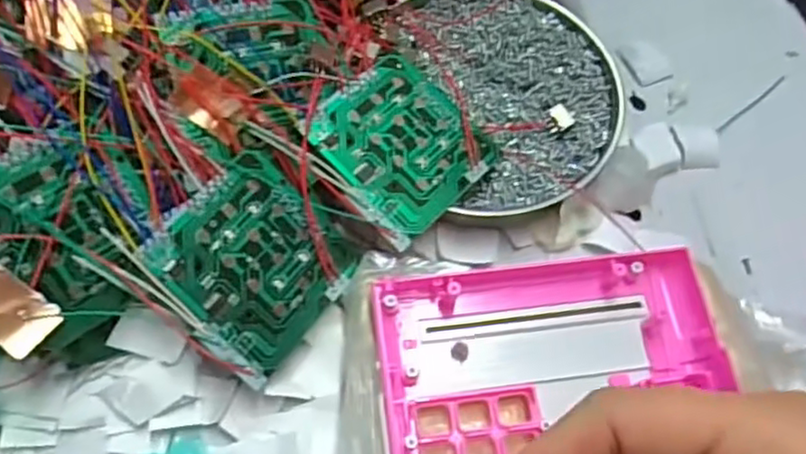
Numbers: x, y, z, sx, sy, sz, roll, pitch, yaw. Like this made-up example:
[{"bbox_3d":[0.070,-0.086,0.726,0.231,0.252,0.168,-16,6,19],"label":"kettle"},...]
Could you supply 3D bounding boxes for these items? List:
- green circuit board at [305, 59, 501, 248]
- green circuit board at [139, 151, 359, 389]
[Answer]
[{"bbox_3d":[-0.001,-0.038,0.311,0.069,0.004,0.071,-39,83,-26],"label":"green circuit board"},{"bbox_3d":[-0.060,0.014,0.285,0.072,0.004,0.072,48,63,-13],"label":"green circuit board"}]

